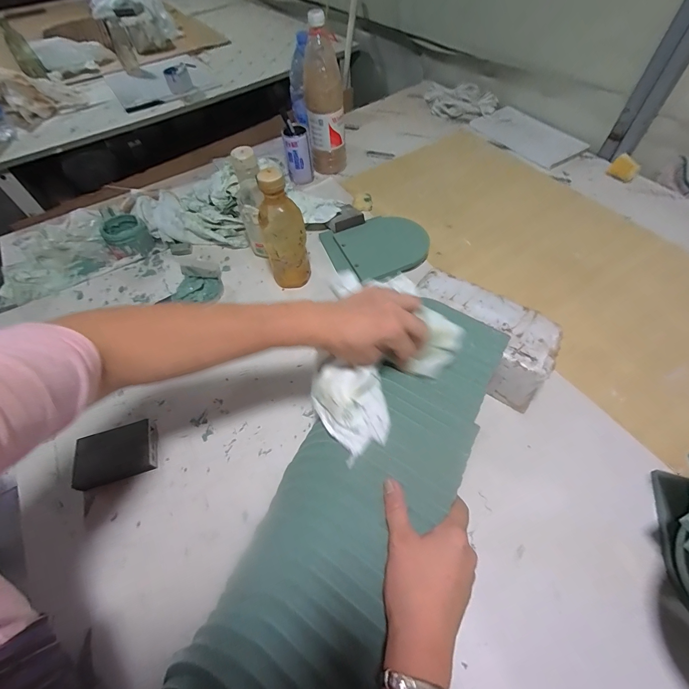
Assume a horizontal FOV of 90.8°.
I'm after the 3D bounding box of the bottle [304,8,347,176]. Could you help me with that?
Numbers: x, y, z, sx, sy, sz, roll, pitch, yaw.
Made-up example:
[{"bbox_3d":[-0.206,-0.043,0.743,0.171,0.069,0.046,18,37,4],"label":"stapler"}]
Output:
[{"bbox_3d":[-0.046,-0.558,0.791,0.088,0.284,0.084,-2,56,2],"label":"bottle"}]

